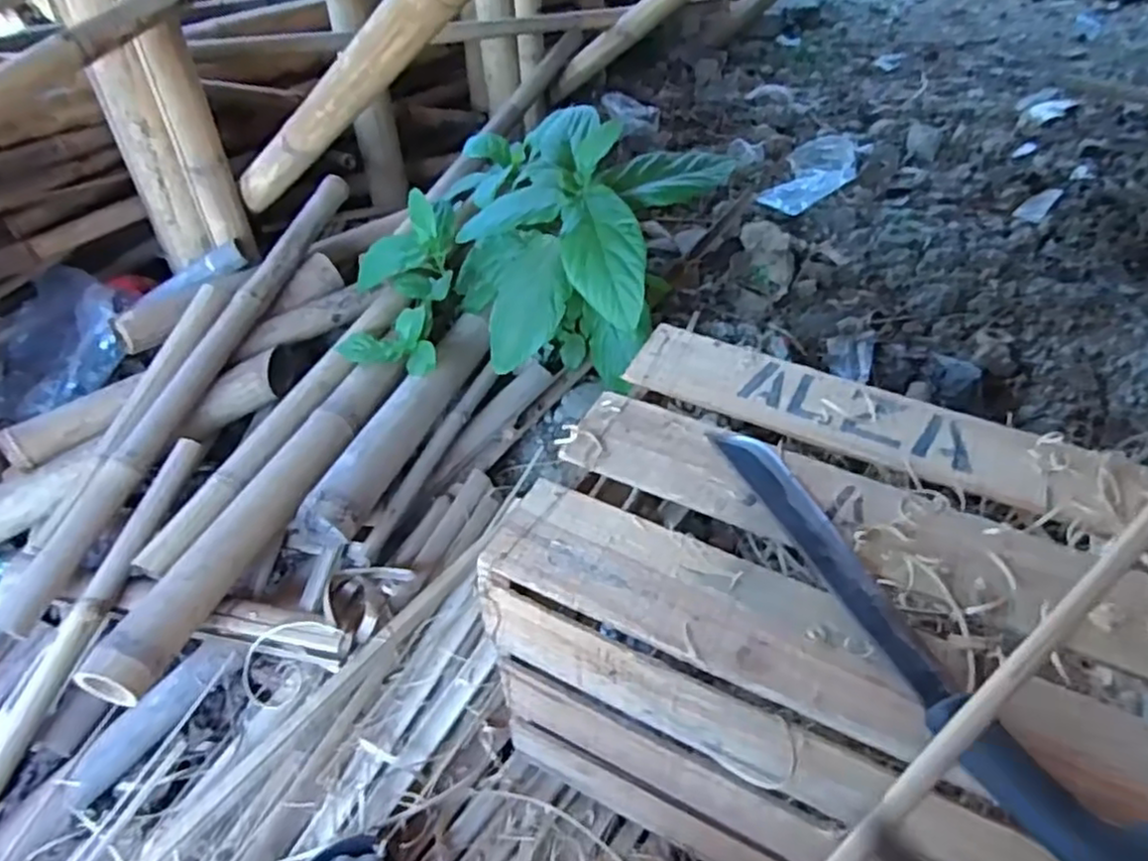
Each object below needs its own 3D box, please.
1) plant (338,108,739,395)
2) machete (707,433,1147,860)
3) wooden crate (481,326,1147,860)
[{"bbox_3d":[-0.095,-0.283,1.127,0.518,0.312,0.483,23,49,22],"label":"plant"},{"bbox_3d":[0.213,0.123,0.474,0.060,0.025,0.392,-20,47,-18],"label":"machete"},{"bbox_3d":[0.258,0.194,0.620,0.571,0.316,0.346,22,49,22],"label":"wooden crate"}]

